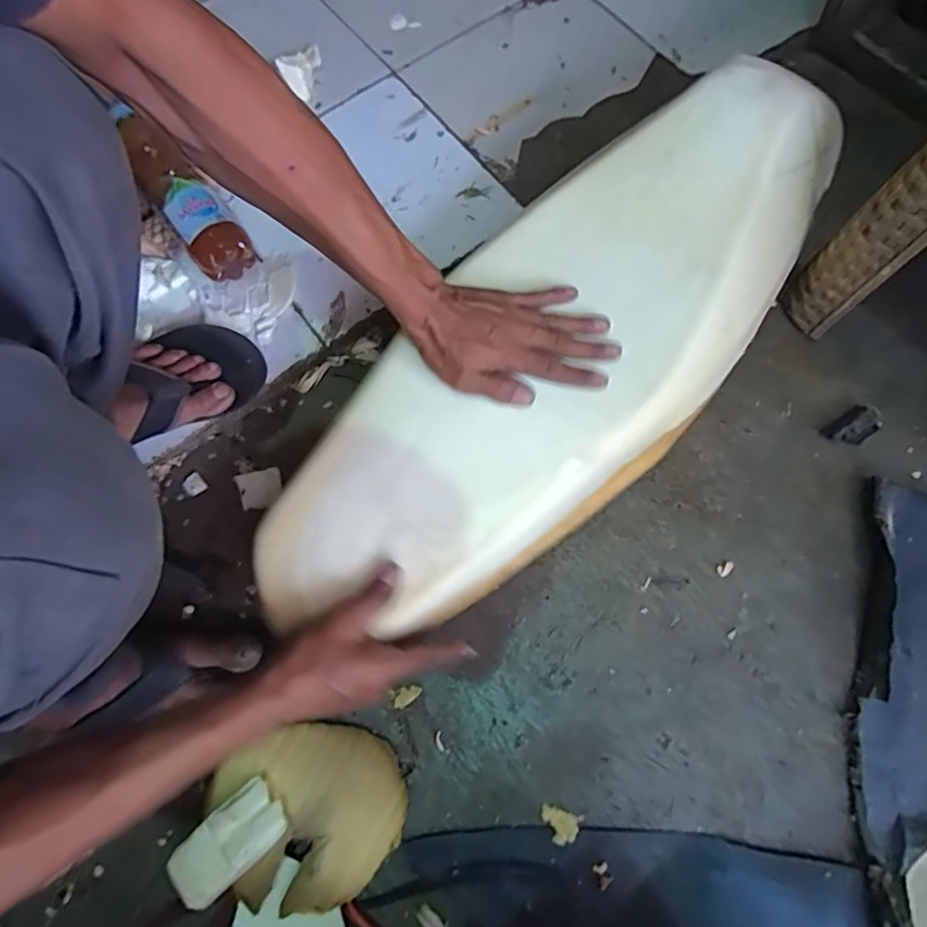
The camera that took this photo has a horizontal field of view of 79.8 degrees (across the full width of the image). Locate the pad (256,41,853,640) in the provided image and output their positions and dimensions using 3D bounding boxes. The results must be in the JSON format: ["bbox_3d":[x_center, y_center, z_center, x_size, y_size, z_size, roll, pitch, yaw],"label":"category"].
[{"bbox_3d":[0.077,-0.102,0.516,0.260,0.114,0.640,42,83,13],"label":"pad"}]

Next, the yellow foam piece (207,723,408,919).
[{"bbox_3d":[-0.137,0.298,0.474,0.165,0.020,0.133,9,57,0],"label":"yellow foam piece"}]

